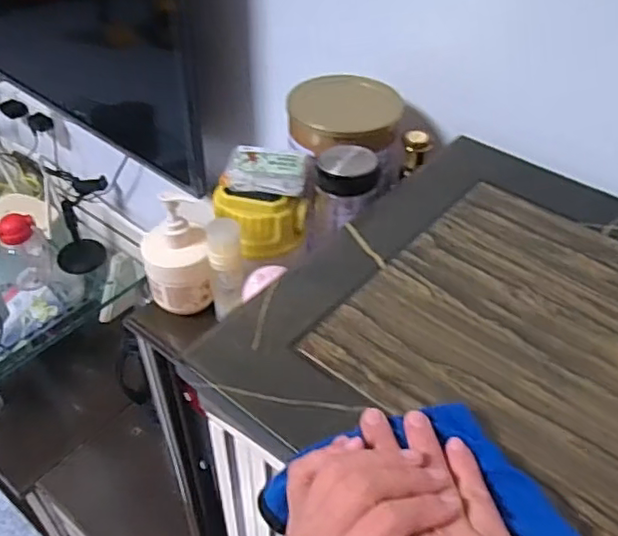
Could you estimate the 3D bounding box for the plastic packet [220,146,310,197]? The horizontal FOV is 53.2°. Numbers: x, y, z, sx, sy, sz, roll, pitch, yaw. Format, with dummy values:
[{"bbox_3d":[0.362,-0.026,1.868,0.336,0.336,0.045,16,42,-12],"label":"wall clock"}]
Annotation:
[{"bbox_3d":[-0.045,-0.107,0.667,0.089,0.031,0.050,2,43,2],"label":"plastic packet"}]

